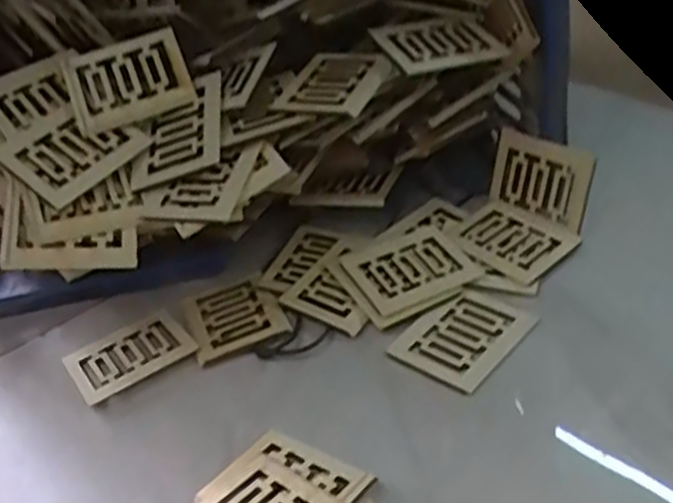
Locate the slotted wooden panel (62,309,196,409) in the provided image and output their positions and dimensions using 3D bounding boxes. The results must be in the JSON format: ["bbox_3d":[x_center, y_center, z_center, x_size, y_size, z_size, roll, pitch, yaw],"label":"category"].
[{"bbox_3d":[-0.140,0.070,0.534,0.080,0.009,0.056,-26,39,-24],"label":"slotted wooden panel"}]

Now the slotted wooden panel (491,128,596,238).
[{"bbox_3d":[0.155,-0.054,0.591,0.078,0.054,0.009,27,23,33],"label":"slotted wooden panel"}]

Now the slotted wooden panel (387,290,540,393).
[{"bbox_3d":[0.082,0.056,0.514,0.065,0.006,0.079,22,49,38],"label":"slotted wooden panel"}]

